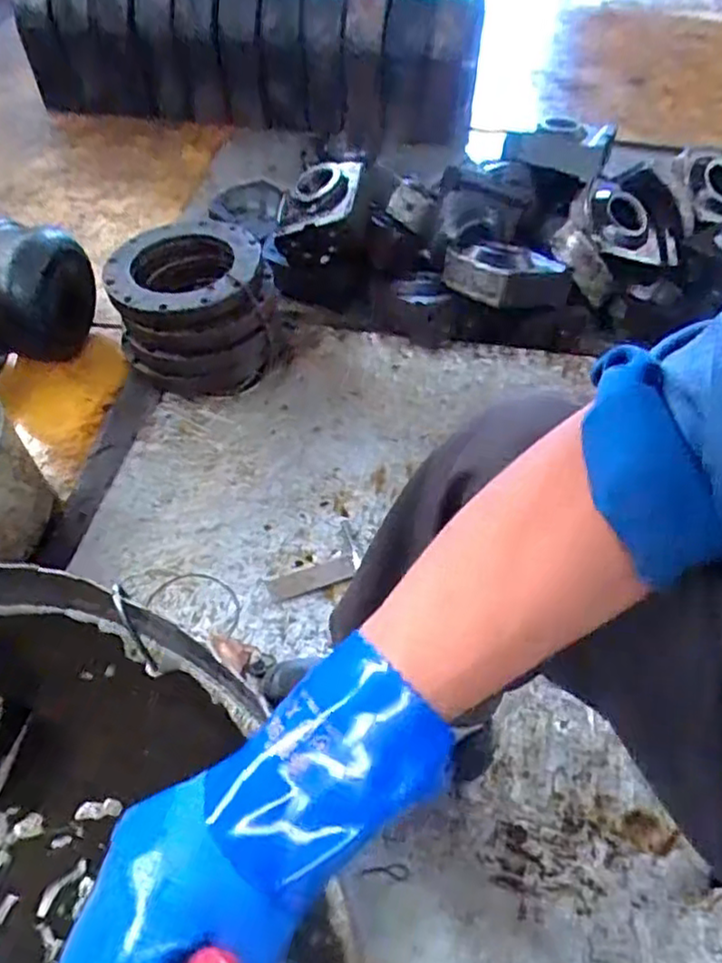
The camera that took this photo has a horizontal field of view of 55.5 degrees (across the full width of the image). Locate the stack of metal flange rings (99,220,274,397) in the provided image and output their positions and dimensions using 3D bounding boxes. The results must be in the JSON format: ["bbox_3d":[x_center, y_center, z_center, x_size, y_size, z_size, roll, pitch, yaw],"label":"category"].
[{"bbox_3d":[-0.281,-0.301,1.189,0.247,0.179,0.300,-5,52,-5],"label":"stack of metal flange rings"}]

